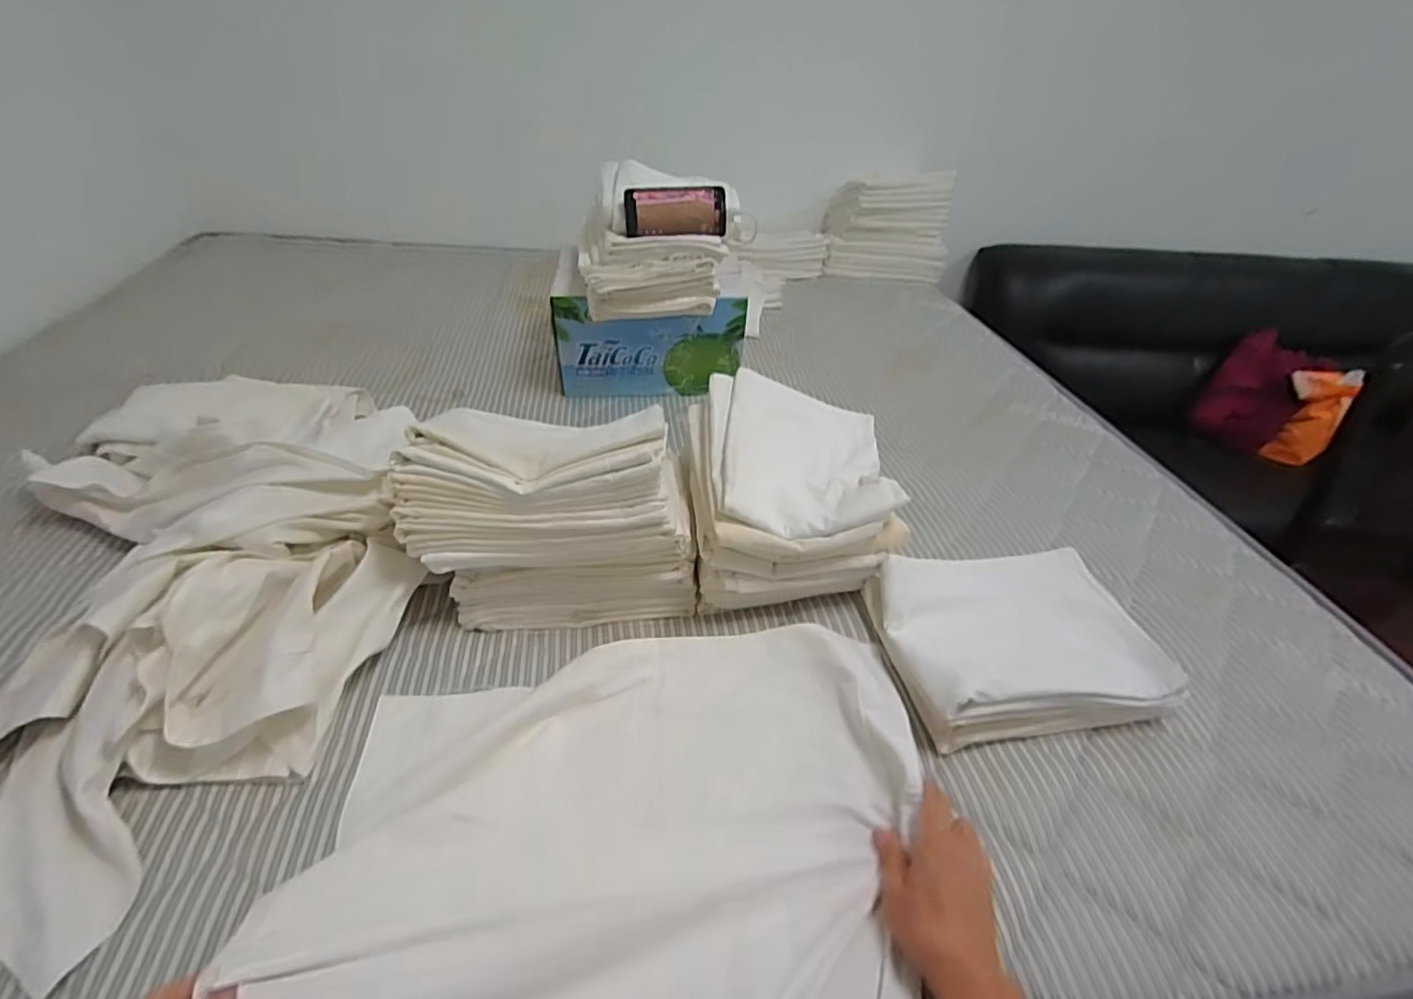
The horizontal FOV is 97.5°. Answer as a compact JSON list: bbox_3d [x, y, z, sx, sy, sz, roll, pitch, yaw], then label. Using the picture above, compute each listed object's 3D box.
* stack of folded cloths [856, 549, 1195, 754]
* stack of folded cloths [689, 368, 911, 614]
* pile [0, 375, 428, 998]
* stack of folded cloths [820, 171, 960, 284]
[{"bbox_3d":[0.332,0.152,0.672,0.263,0.068,0.194,-2,40,-11],"label":"stack of folded cloths"},{"bbox_3d":[0.101,-0.012,0.784,0.238,0.158,0.284,2,39,-6],"label":"stack of folded cloths"},{"bbox_3d":[-0.522,0.037,0.680,0.338,0.109,0.726,-17,44,-26],"label":"pile"},{"bbox_3d":[0.497,-0.749,1.701,0.327,0.257,0.200,9,38,3],"label":"stack of folded cloths"}]

